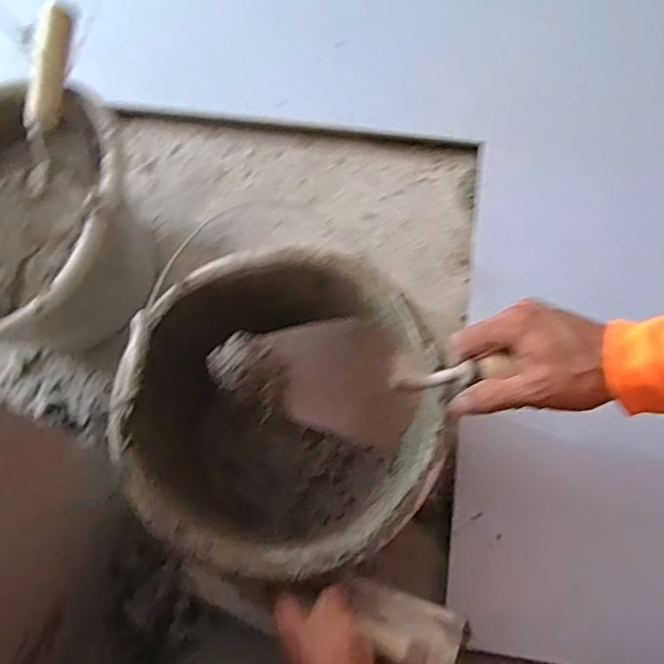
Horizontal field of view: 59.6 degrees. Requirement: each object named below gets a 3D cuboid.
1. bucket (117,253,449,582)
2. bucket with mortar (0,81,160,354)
[{"bbox_3d":[-0.043,0.088,0.574,0.276,0.198,0.285,-1,68,2],"label":"bucket"},{"bbox_3d":[-0.337,-0.109,0.678,0.257,0.209,0.287,24,71,11],"label":"bucket with mortar"}]

